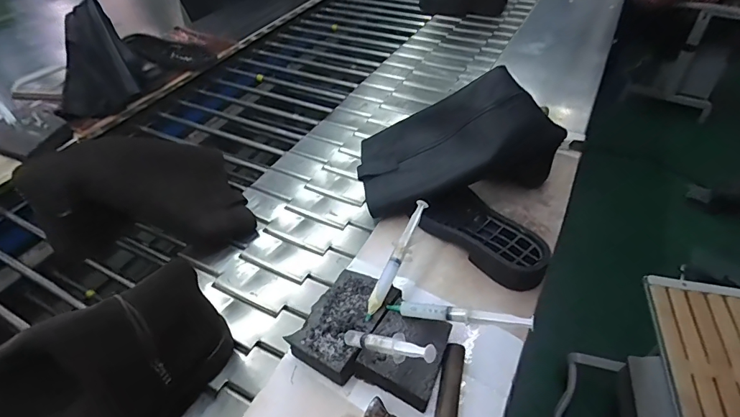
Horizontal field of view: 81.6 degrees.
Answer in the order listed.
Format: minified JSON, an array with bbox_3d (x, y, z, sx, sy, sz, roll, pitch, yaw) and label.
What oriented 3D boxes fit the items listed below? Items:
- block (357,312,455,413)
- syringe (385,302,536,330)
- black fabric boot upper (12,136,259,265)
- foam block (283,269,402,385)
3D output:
[{"bbox_3d":[0.043,0.163,0.492,0.085,0.040,0.093,20,49,20],"label":"block"},{"bbox_3d":[0.090,0.118,0.484,0.148,0.014,0.015,0,42,26],"label":"syringe"},{"bbox_3d":[-0.356,-0.019,0.670,0.287,0.193,0.117,-21,46,-17],"label":"black fabric boot upper"},{"bbox_3d":[-0.029,0.137,0.521,0.080,0.037,0.127,22,49,21],"label":"foam block"}]

